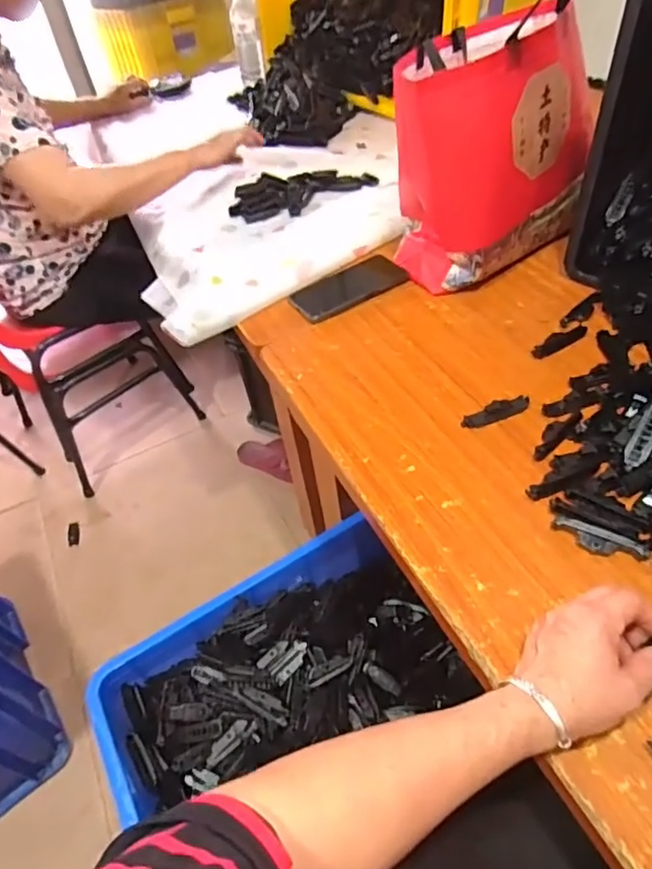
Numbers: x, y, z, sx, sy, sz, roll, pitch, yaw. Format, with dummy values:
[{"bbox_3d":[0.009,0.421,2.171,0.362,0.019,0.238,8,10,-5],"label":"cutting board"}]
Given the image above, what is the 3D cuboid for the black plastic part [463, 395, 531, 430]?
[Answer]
[{"bbox_3d":[0.193,-0.027,0.634,0.081,0.015,0.020,-15,49,-7],"label":"black plastic part"}]

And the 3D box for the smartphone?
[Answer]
[{"bbox_3d":[0.032,-0.212,0.813,0.165,0.011,0.081,-28,52,-18],"label":"smartphone"}]

